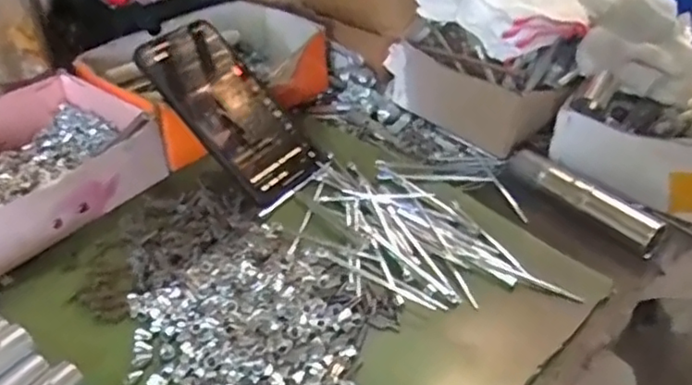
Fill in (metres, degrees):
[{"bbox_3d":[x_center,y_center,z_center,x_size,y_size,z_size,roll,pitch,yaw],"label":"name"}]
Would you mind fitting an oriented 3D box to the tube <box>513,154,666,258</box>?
[{"bbox_3d":[0.179,0.005,0.473,0.020,0.024,0.125,-26,46,-30],"label":"tube"}]

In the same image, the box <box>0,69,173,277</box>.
[{"bbox_3d":[-0.248,-0.023,0.470,0.148,0.052,0.182,26,45,27],"label":"box"}]

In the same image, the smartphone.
[{"bbox_3d":[-0.091,-0.066,0.497,0.158,0.015,0.077,48,50,0],"label":"smartphone"}]

